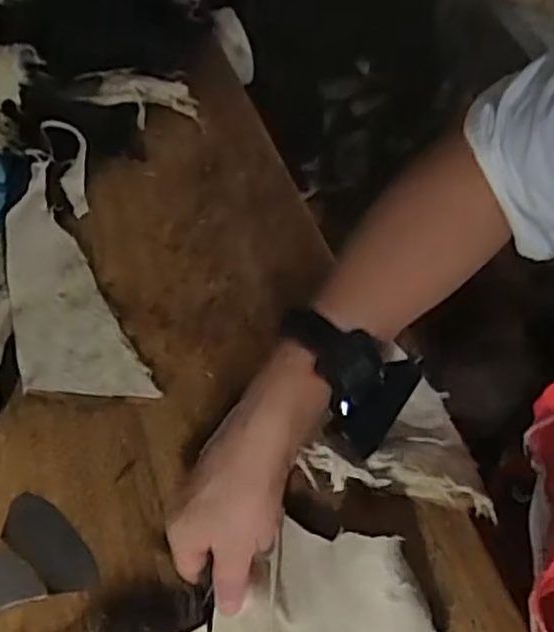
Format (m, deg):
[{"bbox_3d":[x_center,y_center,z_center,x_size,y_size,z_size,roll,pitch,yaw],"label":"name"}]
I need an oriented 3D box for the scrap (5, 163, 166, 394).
[{"bbox_3d":[-0.191,-0.020,0.591,0.085,0.010,0.247,-24,62,-14],"label":"scrap"}]

